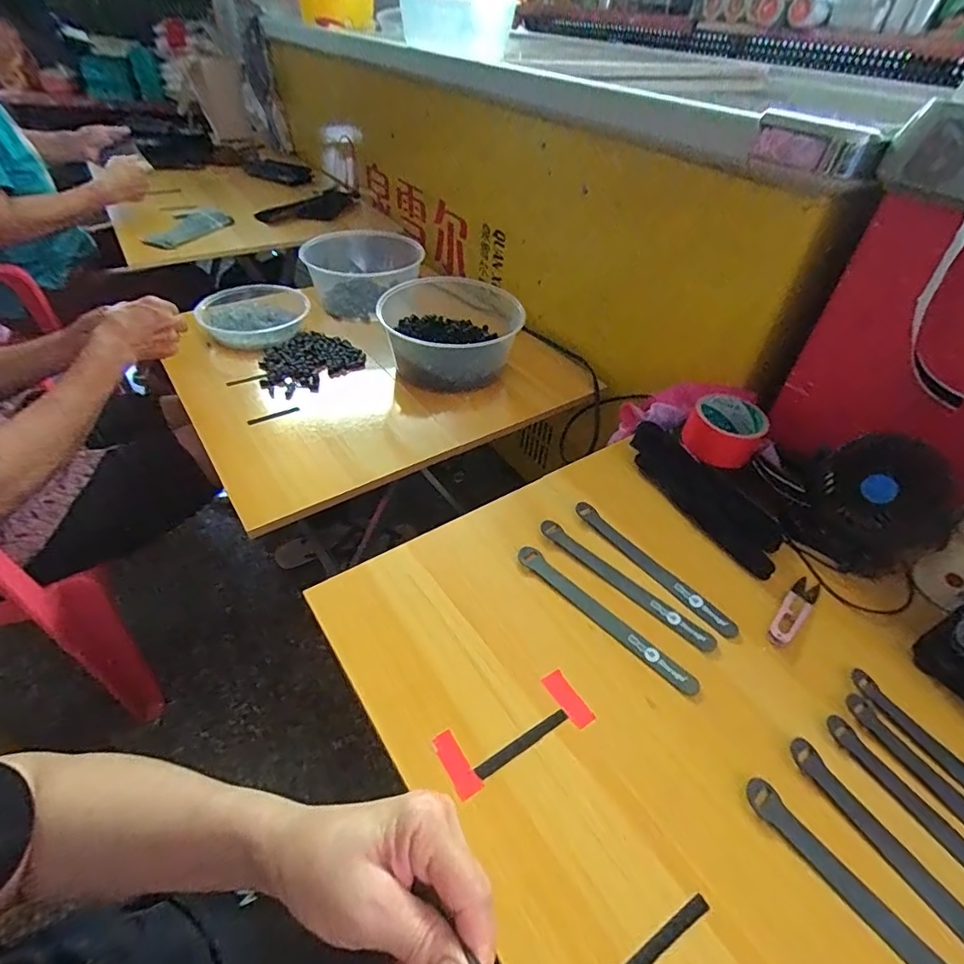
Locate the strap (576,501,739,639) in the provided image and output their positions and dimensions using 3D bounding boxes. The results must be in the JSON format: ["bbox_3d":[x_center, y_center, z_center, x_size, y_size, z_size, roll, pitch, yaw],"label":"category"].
[{"bbox_3d":[0.172,0.084,0.526,0.020,0.006,0.196,-30,54,-26],"label":"strap"}]

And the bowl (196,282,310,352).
[{"bbox_3d":[-0.428,-0.319,0.958,0.188,0.046,0.214,-21,49,-24],"label":"bowl"}]

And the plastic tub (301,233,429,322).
[{"bbox_3d":[-0.232,-0.416,1.026,0.203,0.110,0.238,-17,47,-21],"label":"plastic tub"}]

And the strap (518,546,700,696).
[{"bbox_3d":[0.111,0.125,0.481,0.023,0.006,0.197,-32,54,-32],"label":"strap"}]

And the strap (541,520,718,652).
[{"bbox_3d":[0.139,0.098,0.508,0.196,0.008,0.022,35,52,28],"label":"strap"}]

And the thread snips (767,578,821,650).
[{"bbox_3d":[0.302,0.122,0.495,0.100,0.004,0.022,-32,54,-32],"label":"thread snips"}]

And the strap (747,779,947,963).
[{"bbox_3d":[0.258,0.281,0.326,0.022,0.005,0.194,-26,51,-28],"label":"strap"}]

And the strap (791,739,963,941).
[{"bbox_3d":[0.295,0.267,0.346,0.020,0.007,0.193,-21,49,-24],"label":"strap"}]

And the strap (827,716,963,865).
[{"bbox_3d":[0.335,0.255,0.360,0.019,0.005,0.194,-20,48,-23],"label":"strap"}]

